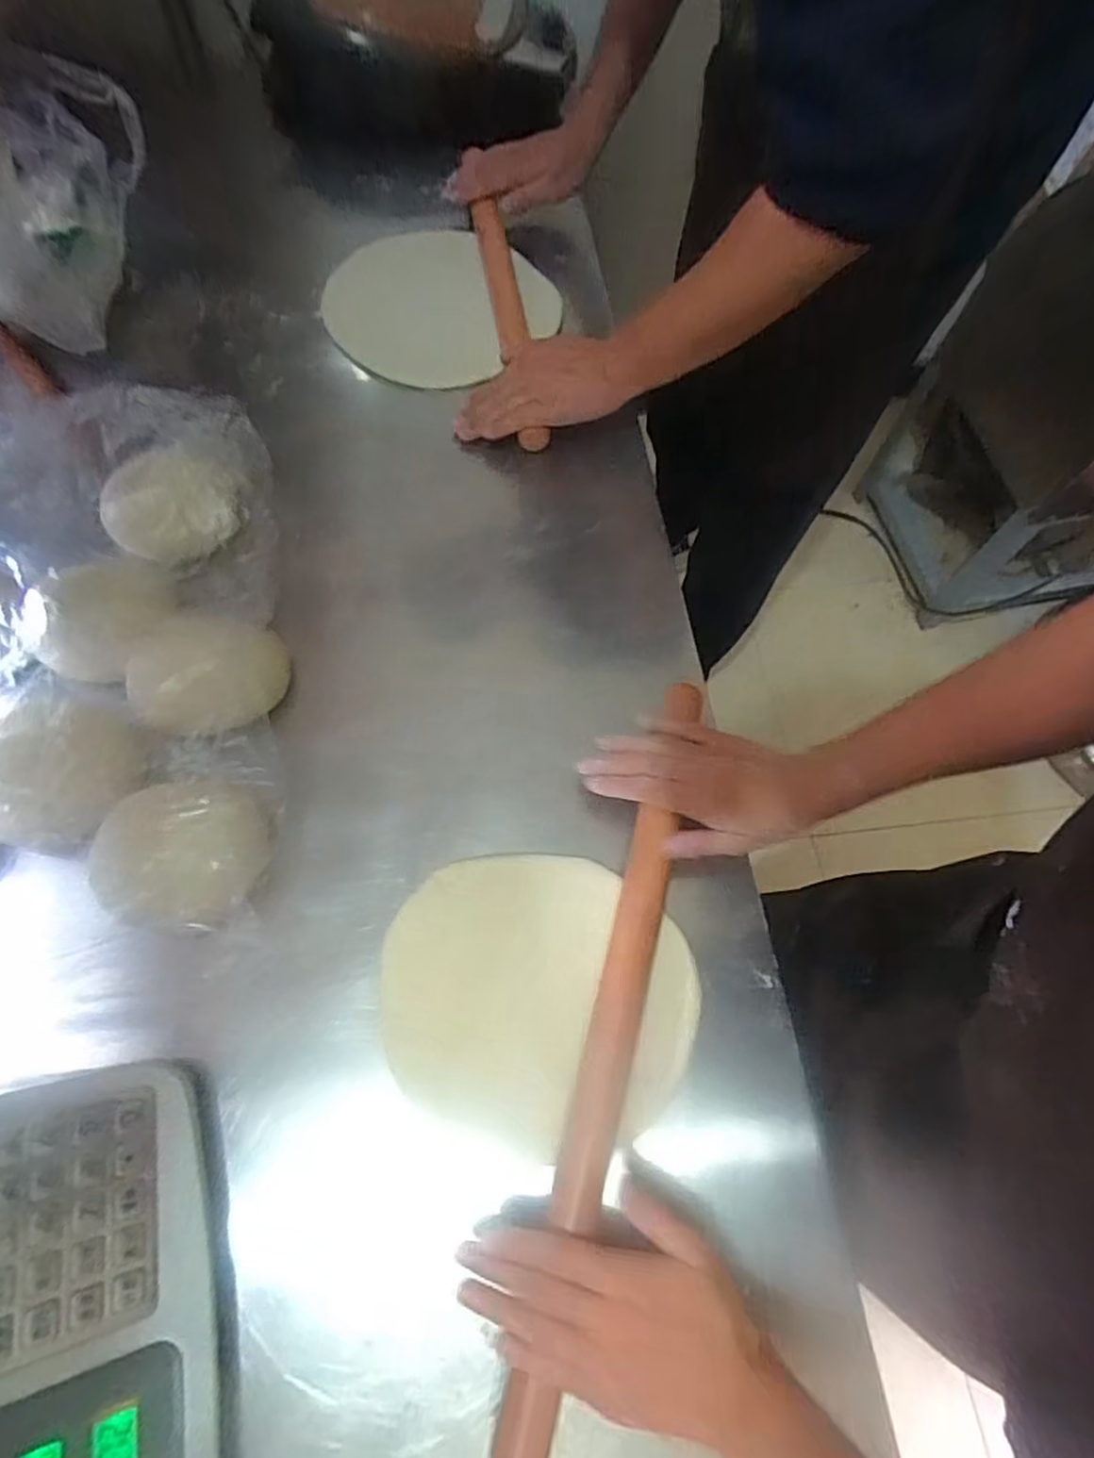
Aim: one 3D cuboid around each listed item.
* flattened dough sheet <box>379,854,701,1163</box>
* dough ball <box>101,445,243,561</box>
[{"bbox_3d":[-0.005,0.187,0.479,0.220,0.011,0.191,22,63,4],"label":"flattened dough sheet"},{"bbox_3d":[-0.342,-0.201,0.608,0.111,0.036,0.098,-30,97,-6],"label":"dough ball"}]

